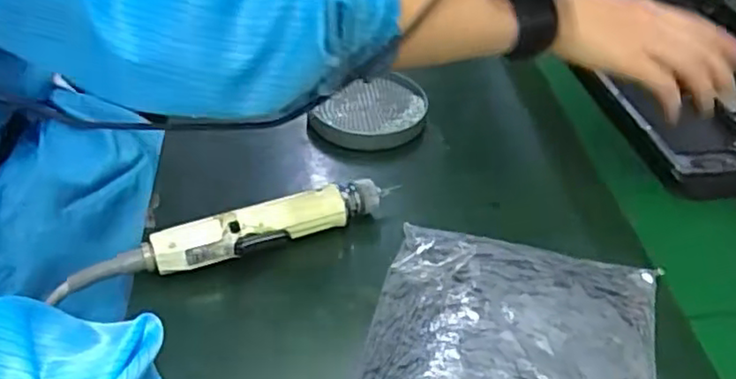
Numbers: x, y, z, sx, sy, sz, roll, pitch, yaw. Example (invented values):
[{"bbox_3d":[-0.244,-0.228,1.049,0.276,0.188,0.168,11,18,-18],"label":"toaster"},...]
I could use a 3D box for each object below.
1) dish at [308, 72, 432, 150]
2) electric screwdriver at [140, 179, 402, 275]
[{"bbox_3d":[0.006,-0.076,0.624,0.099,0.023,0.106,4,42,-4],"label":"dish"},{"bbox_3d":[-0.070,0.031,0.485,0.187,0.032,0.036,-17,47,-24],"label":"electric screwdriver"}]

